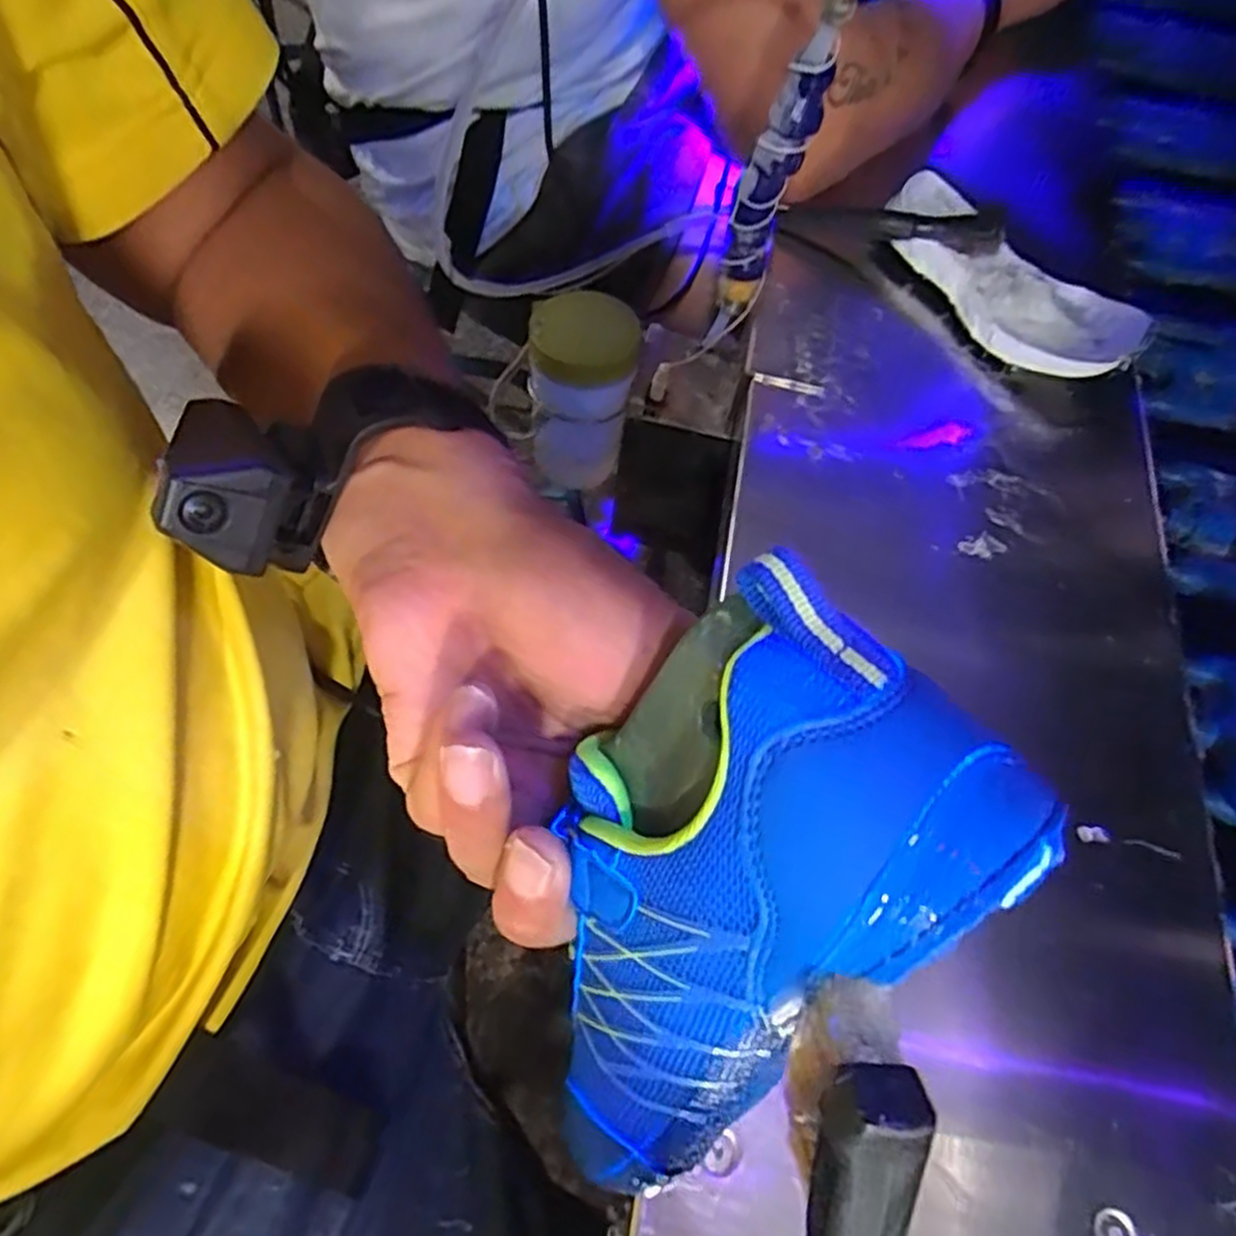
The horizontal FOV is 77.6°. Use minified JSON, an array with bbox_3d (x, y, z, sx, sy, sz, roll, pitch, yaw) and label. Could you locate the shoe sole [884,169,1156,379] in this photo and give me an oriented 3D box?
[{"bbox_3d":[0.242,-0.211,0.487,0.078,0.035,0.179,-36,66,-17],"label":"shoe sole"}]

